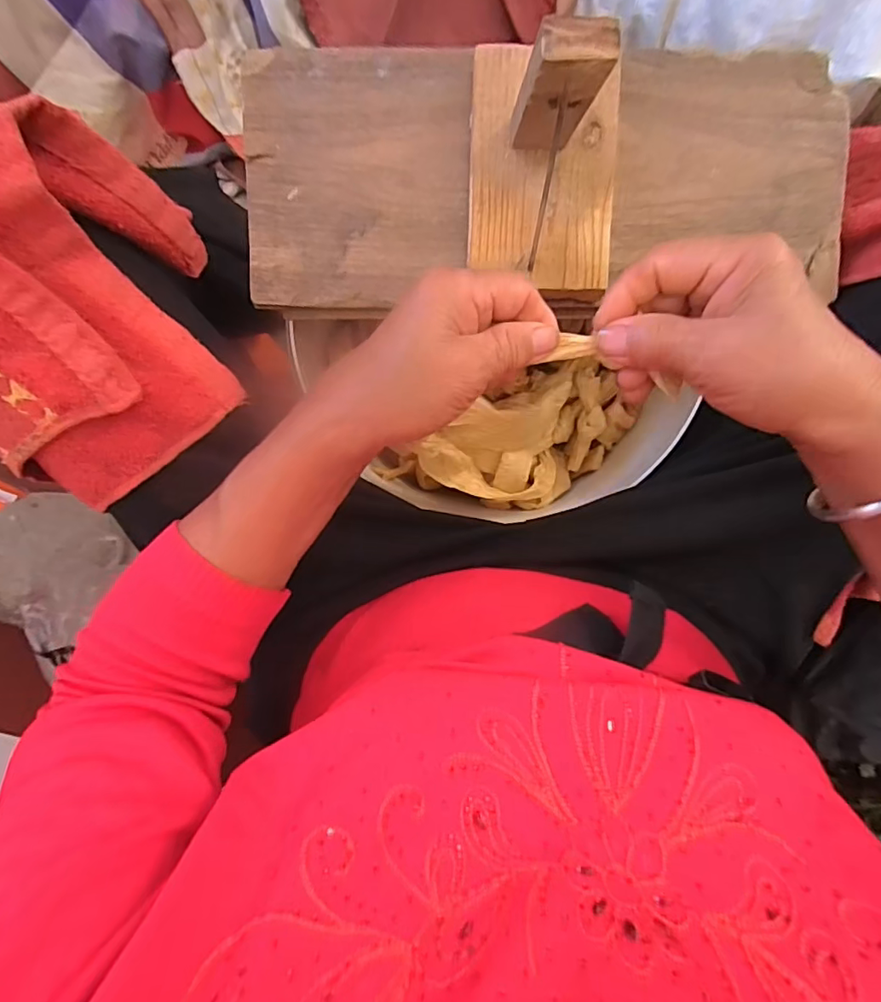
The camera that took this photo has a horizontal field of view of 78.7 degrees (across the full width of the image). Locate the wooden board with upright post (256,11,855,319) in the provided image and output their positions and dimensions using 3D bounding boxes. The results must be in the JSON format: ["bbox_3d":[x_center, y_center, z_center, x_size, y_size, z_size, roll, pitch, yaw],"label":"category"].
[{"bbox_3d":[0.069,-0.200,0.291,0.381,0.126,0.156,-1,97,0],"label":"wooden board with upright post"}]

